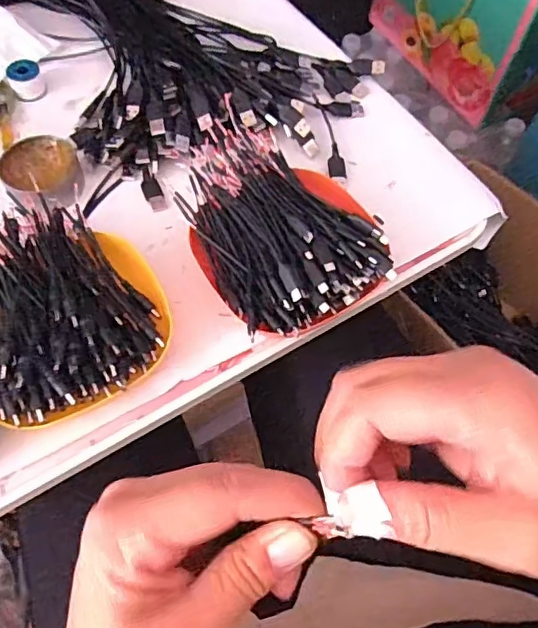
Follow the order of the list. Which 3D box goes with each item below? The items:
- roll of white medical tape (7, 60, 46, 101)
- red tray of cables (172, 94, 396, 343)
[{"bbox_3d":[-0.232,-0.223,0.536,0.028,0.026,0.027,1,62,-2],"label":"roll of white medical tape"},{"bbox_3d":[0.000,-0.073,0.434,0.124,0.045,0.181,-28,67,-16],"label":"red tray of cables"}]

